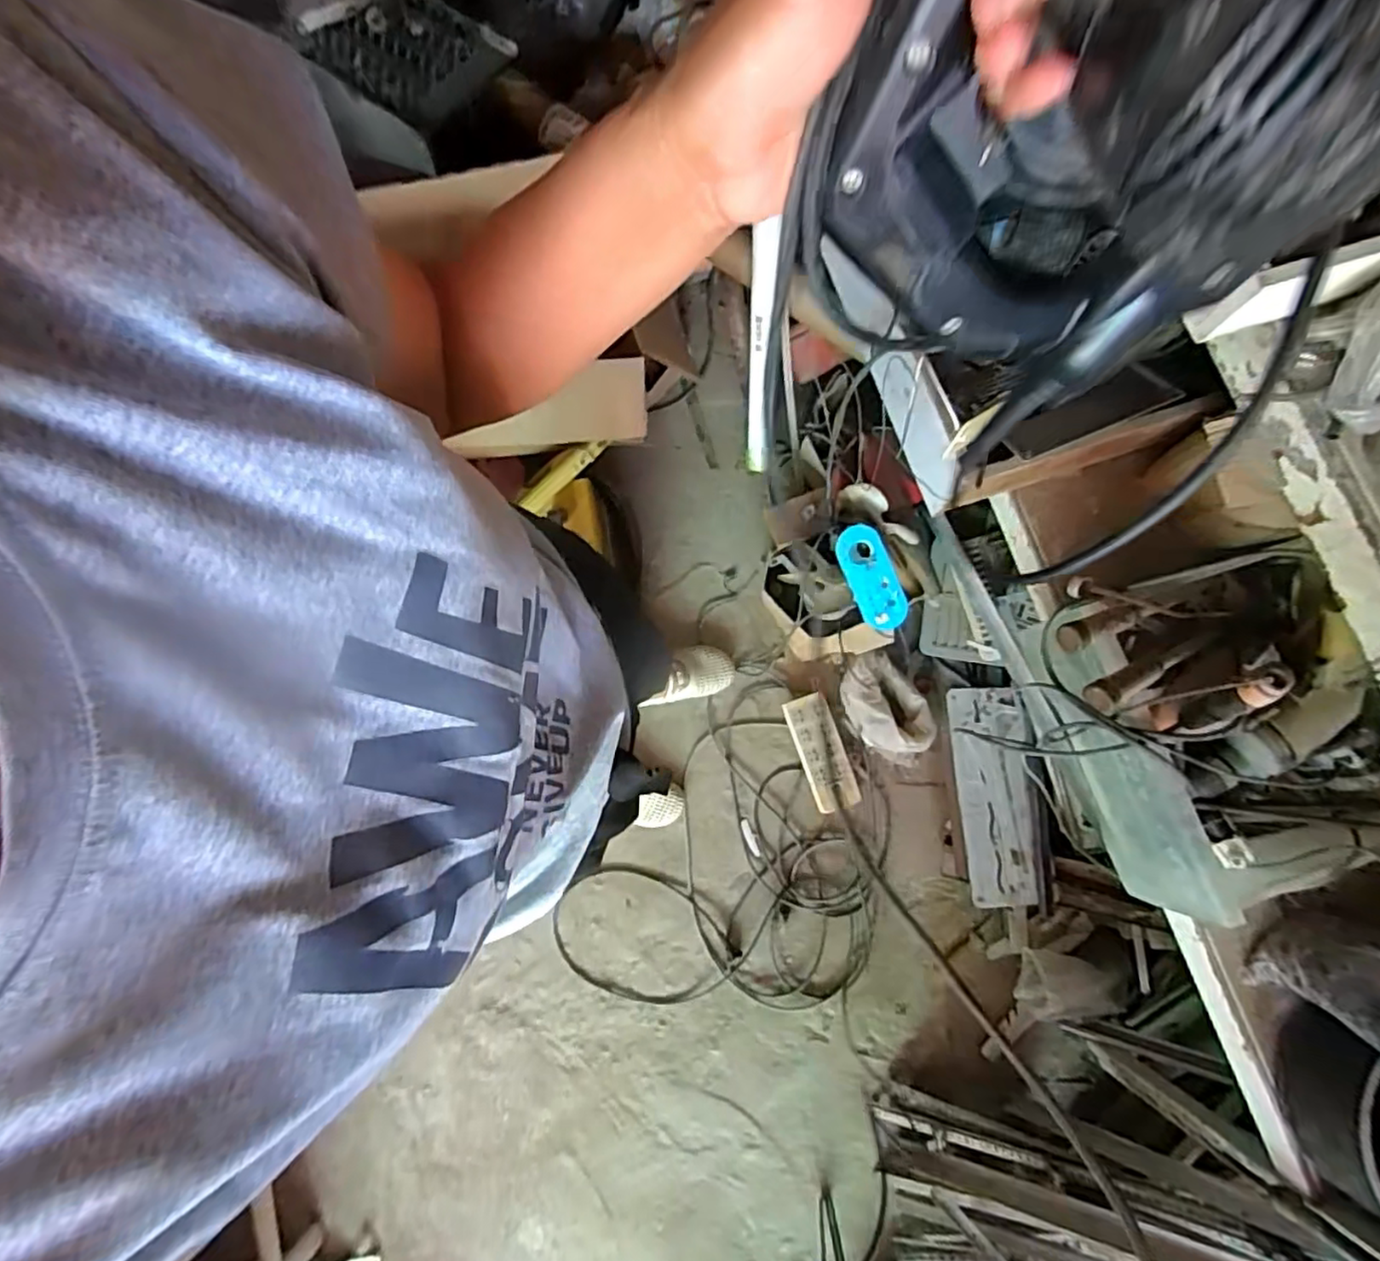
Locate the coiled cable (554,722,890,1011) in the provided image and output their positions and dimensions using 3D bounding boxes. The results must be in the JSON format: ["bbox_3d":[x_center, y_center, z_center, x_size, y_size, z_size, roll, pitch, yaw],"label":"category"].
[{"bbox_3d":[0.106,0.526,1.337,0.513,0.034,0.656,41,82,8],"label":"coiled cable"}]

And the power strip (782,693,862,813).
[{"bbox_3d":[0.262,0.246,1.346,0.088,0.050,0.233,-19,79,-3],"label":"power strip"}]

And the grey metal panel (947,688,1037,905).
[{"bbox_3d":[0.575,0.308,1.268,0.143,0.031,0.393,-4,79,-7],"label":"grey metal panel"}]

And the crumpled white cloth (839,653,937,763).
[{"bbox_3d":[0.389,0.159,1.344,0.138,0.089,0.217,-39,81,-6],"label":"crumpled white cloth"}]

